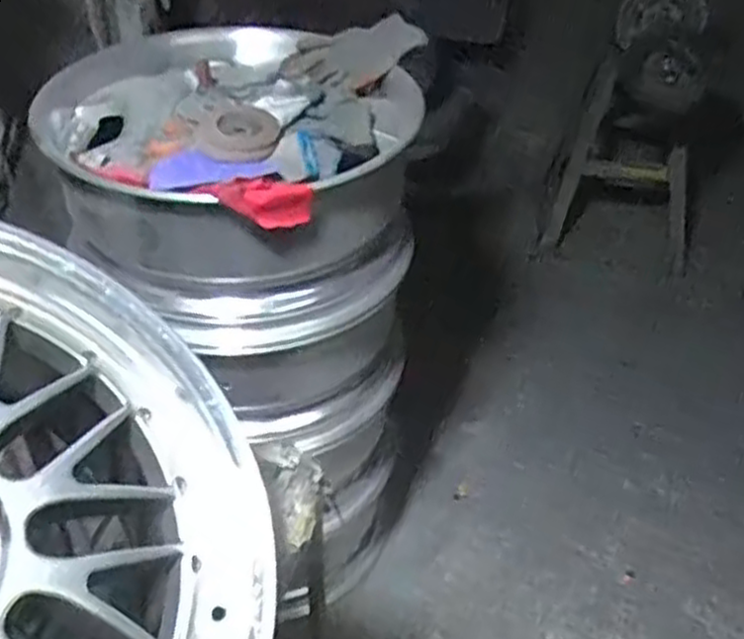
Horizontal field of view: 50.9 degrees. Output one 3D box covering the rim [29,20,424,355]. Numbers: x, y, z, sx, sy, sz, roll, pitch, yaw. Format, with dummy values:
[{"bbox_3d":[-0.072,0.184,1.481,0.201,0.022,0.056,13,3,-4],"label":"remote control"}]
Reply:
[{"bbox_3d":[-0.195,-0.183,1.090,0.477,0.271,0.404,16,43,16],"label":"rim"}]

